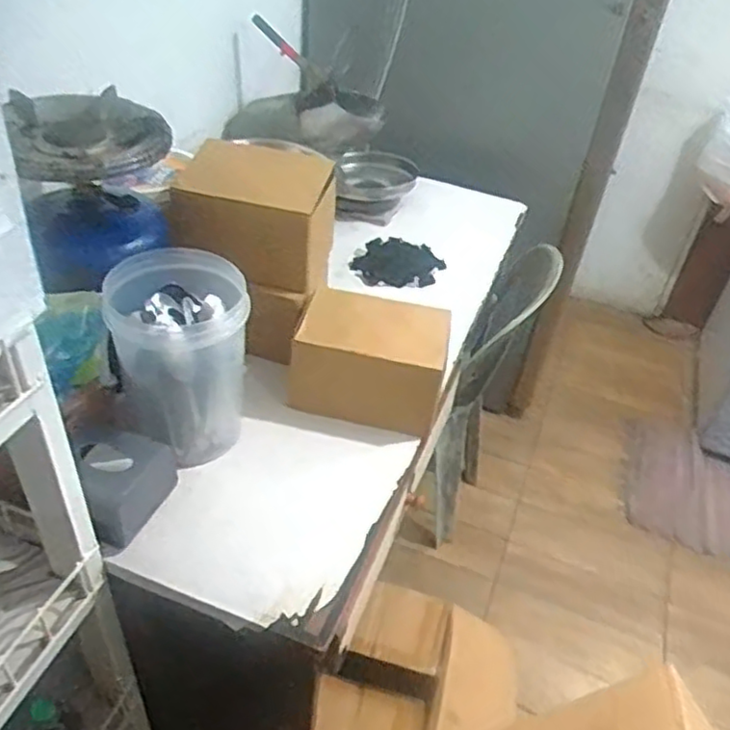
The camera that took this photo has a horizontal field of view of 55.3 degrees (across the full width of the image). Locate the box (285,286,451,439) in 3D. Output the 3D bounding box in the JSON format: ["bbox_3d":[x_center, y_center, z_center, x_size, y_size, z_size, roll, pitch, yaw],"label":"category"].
[{"bbox_3d":[0.002,-0.007,0.983,0.211,0.150,0.113,14,42,9],"label":"box"}]

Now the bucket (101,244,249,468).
[{"bbox_3d":[-0.224,0.004,0.843,0.138,0.236,0.139,3,41,-3],"label":"bucket"}]

